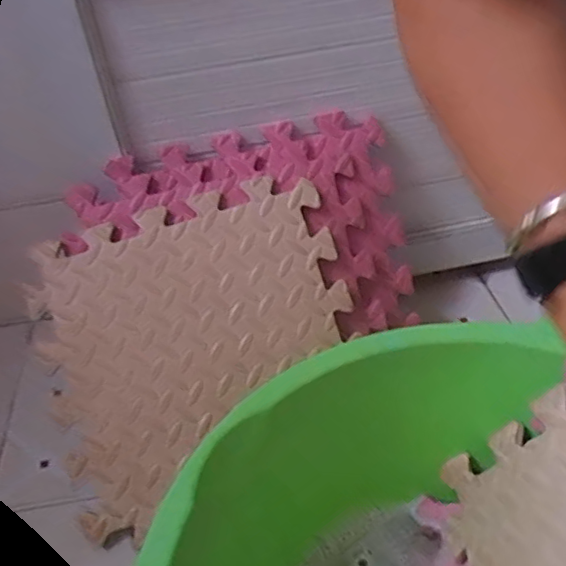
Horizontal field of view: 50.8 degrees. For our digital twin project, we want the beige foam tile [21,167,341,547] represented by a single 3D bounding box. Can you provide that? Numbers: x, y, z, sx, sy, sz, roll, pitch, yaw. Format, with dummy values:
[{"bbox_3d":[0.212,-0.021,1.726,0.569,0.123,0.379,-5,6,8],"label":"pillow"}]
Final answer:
[{"bbox_3d":[-0.080,0.066,0.580,0.287,0.018,0.269,-17,85,-6],"label":"beige foam tile"}]

